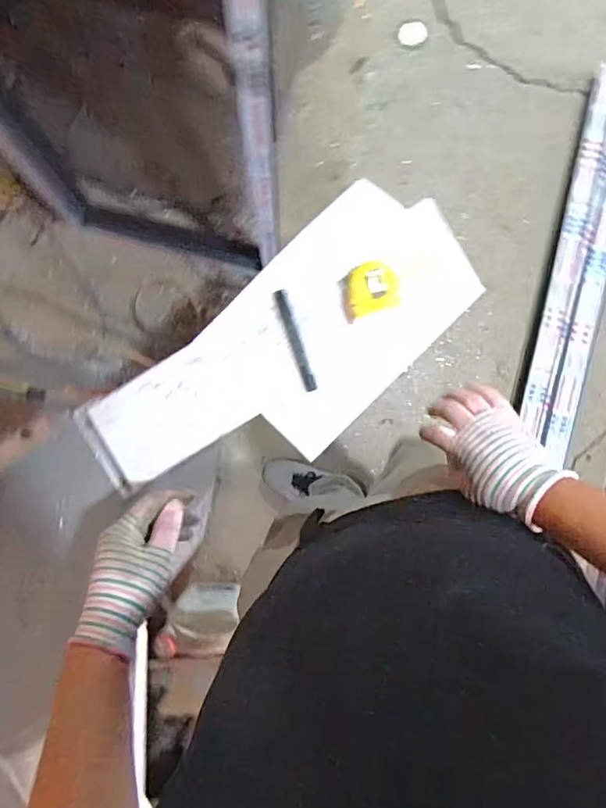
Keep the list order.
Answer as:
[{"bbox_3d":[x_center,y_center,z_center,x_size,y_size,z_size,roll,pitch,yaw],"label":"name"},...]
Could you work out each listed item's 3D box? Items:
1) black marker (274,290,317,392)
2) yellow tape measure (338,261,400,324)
[{"bbox_3d":[-0.009,-0.075,0.609,0.016,0.010,0.124,-18,91,3],"label":"black marker"},{"bbox_3d":[0.076,-0.135,0.592,0.066,0.027,0.057,-19,91,3],"label":"yellow tape measure"}]

